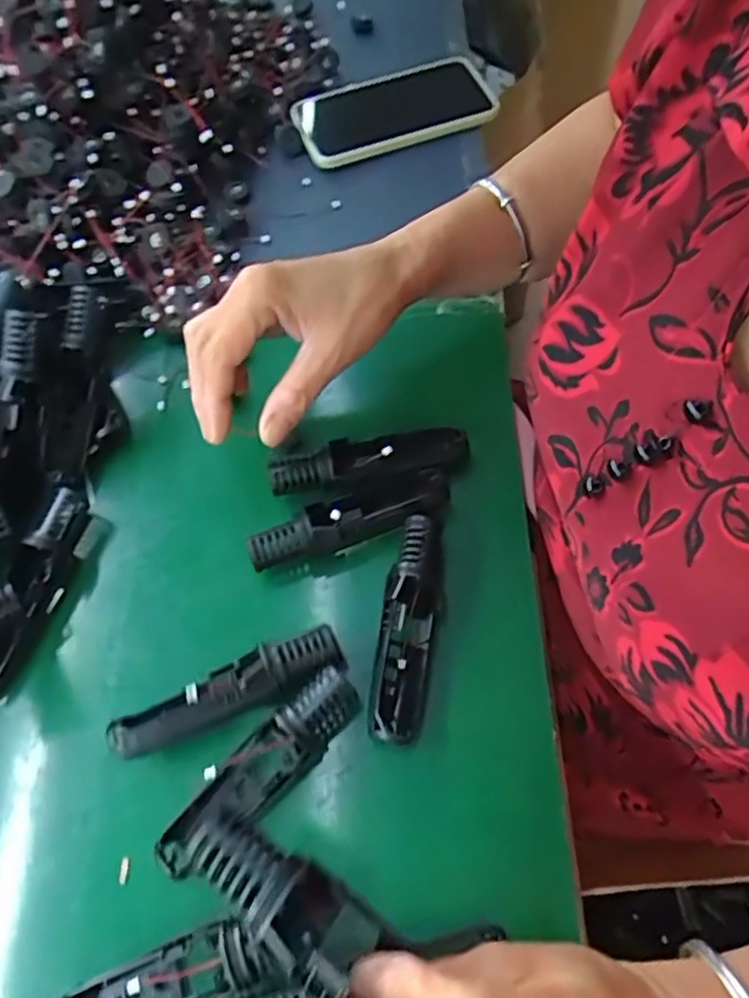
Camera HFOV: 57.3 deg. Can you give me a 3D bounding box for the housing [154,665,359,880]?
[{"bbox_3d":[-0.058,0.137,0.349,0.120,0.034,0.032,-38,67,-14],"label":"housing"}]

